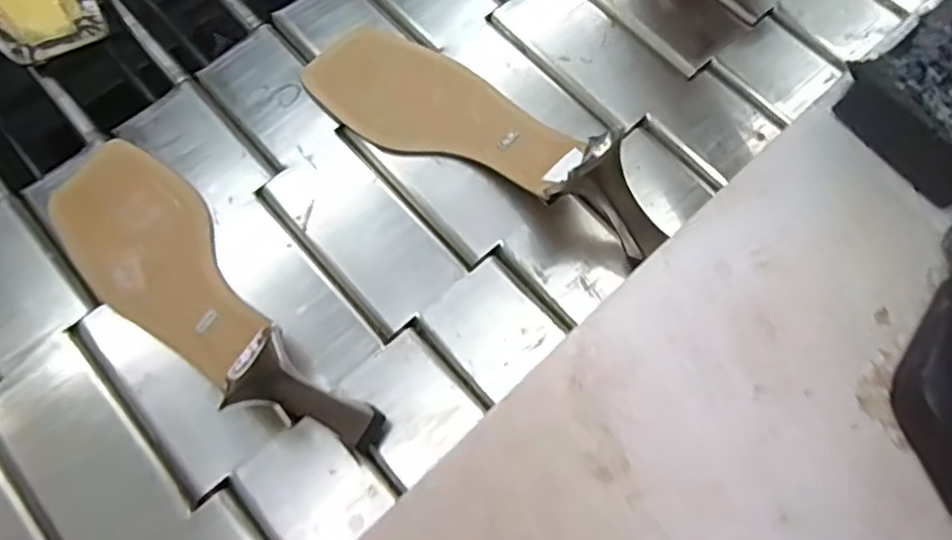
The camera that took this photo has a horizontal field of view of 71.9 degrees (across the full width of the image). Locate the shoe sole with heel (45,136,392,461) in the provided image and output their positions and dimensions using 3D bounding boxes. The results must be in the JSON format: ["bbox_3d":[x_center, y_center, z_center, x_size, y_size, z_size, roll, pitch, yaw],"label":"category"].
[{"bbox_3d":[-0.153,0.009,0.343,0.242,0.064,0.071,43,75,13],"label":"shoe sole with heel"}]

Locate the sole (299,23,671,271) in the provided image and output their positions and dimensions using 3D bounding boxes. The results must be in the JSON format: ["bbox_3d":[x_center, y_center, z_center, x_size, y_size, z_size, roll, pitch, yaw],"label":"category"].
[{"bbox_3d":[0.001,-0.087,0.379,0.235,0.065,0.071,32,72,23],"label":"sole"}]

